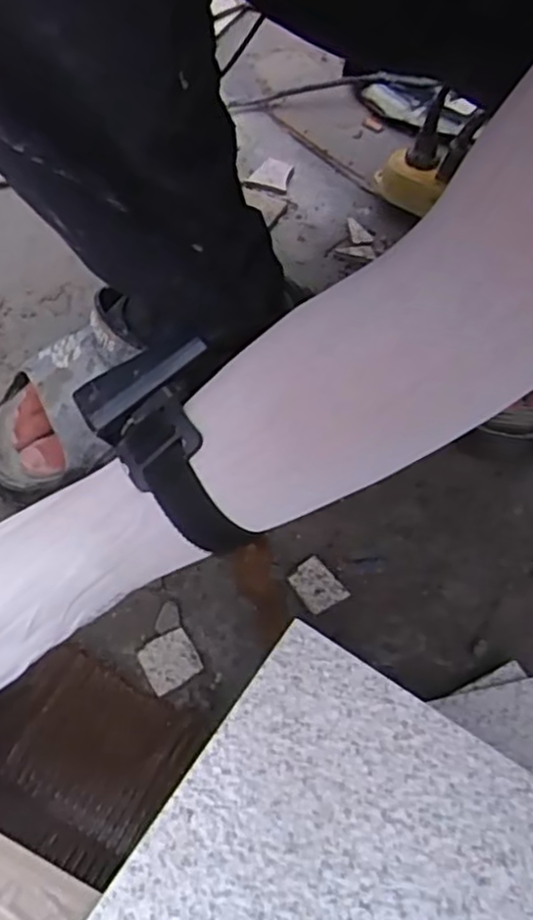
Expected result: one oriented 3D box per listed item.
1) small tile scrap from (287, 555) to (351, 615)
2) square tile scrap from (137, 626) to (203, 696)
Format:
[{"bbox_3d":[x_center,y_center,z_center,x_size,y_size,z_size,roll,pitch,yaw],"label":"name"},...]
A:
[{"bbox_3d":[0.035,0.089,0.484,0.030,0.008,0.037,-31,62,-19],"label":"small tile scrap"},{"bbox_3d":[-0.065,0.133,0.454,0.035,0.007,0.036,-27,60,-17],"label":"square tile scrap"}]

